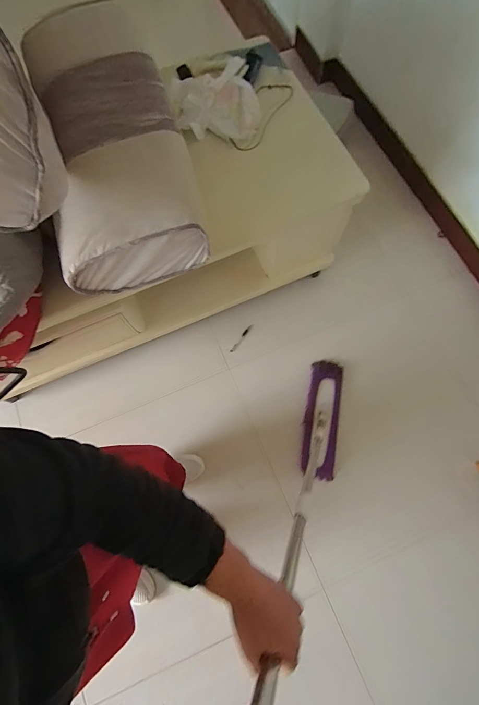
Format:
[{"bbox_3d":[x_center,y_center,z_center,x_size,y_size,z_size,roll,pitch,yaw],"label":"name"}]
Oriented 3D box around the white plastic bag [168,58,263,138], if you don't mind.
[{"bbox_3d":[-0.066,-0.715,0.938,0.234,0.073,0.230,-17,73,-3],"label":"white plastic bag"}]

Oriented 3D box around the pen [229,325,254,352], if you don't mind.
[{"bbox_3d":[0.009,-0.057,1.278,0.016,0.011,0.137,34,77,12],"label":"pen"}]

